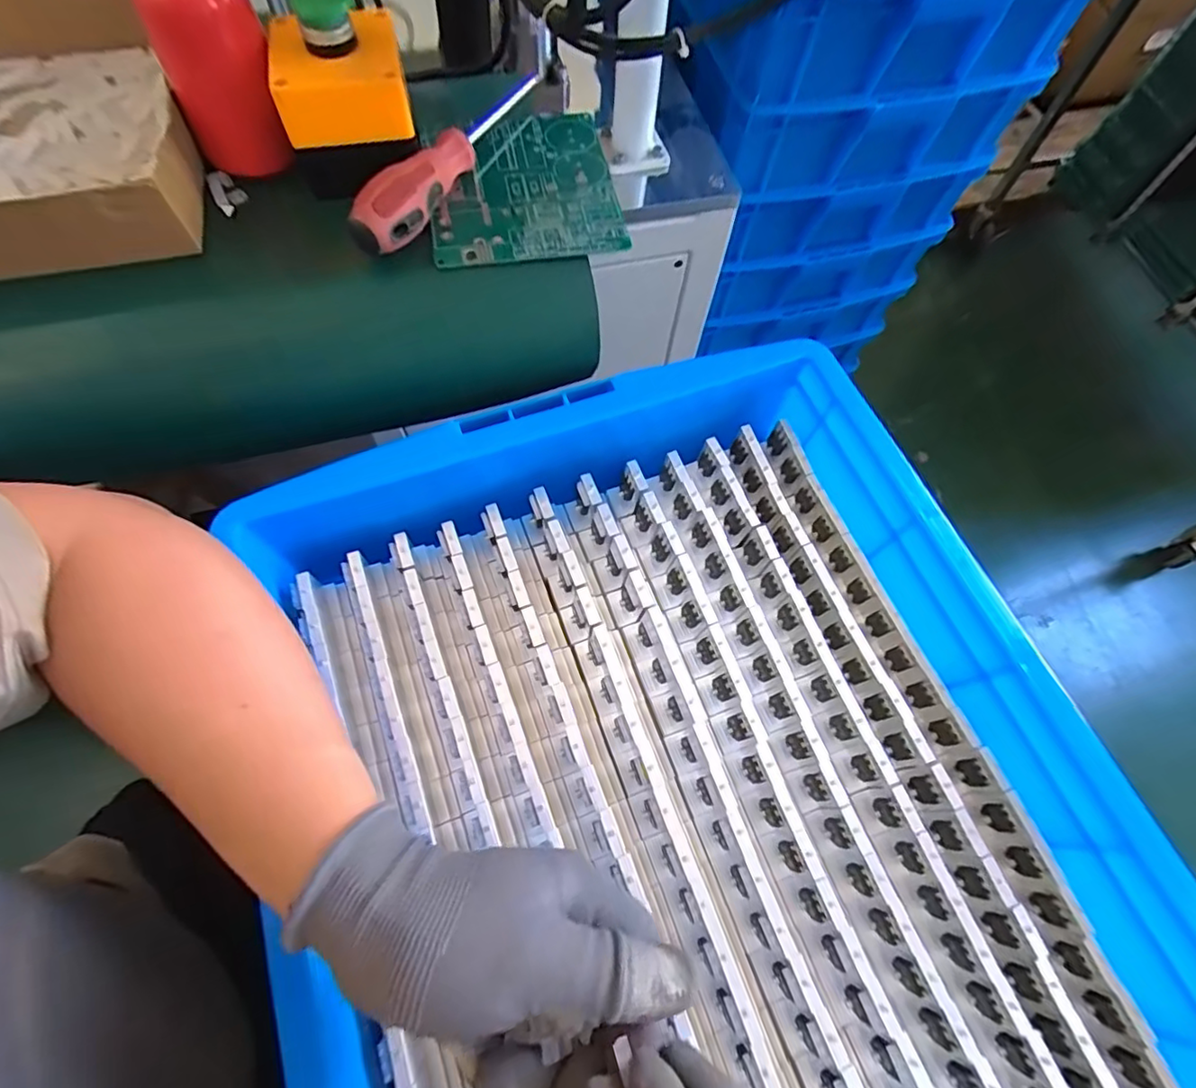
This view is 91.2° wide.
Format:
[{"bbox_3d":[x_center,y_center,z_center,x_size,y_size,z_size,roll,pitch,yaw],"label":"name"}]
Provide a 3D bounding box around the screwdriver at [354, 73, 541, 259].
[{"bbox_3d":[-0.091,-0.257,0.374,0.025,0.027,0.199,23,67,7],"label":"screwdriver"}]

